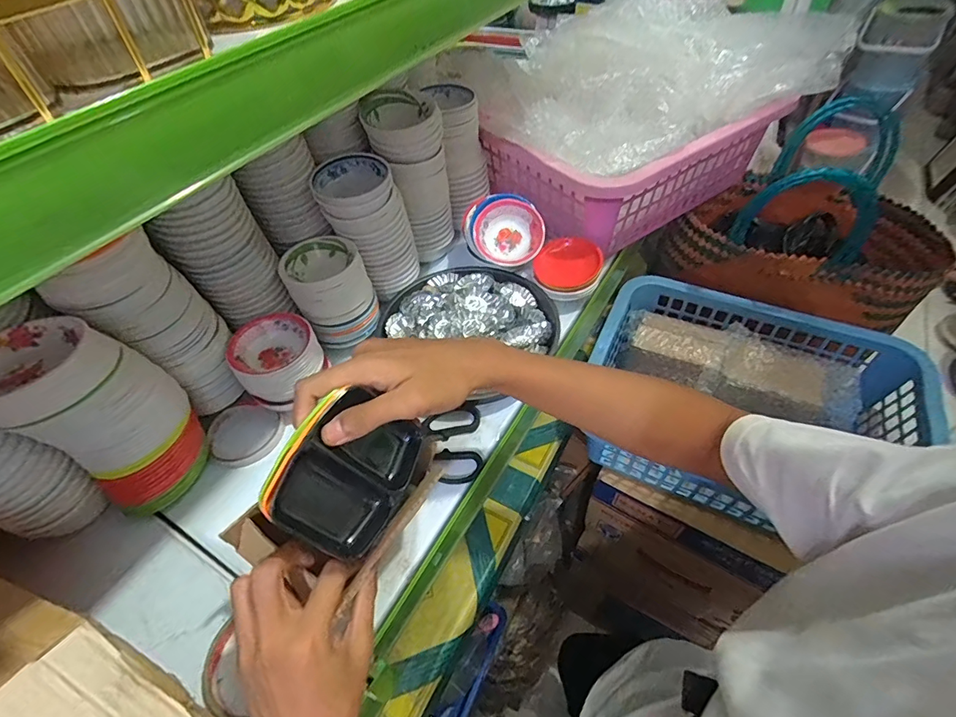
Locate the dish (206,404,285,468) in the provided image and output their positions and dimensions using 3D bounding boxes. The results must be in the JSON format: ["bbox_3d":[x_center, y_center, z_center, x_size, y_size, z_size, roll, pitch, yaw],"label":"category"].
[{"bbox_3d":[-0.258,0.083,0.516,0.081,0.015,0.074,-2,50,2],"label":"dish"}]

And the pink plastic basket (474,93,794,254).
[{"bbox_3d":[0.219,-0.298,0.695,0.367,0.139,0.230,-28,54,-18],"label":"pink plastic basket"}]

